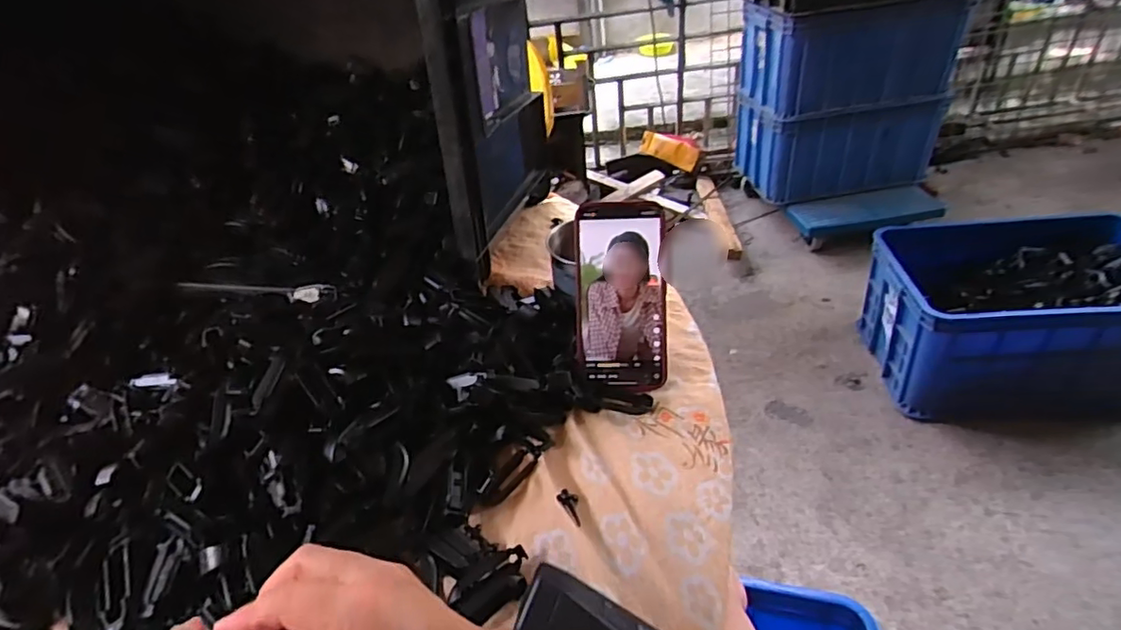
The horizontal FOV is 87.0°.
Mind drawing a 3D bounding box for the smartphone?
[{"bbox_3d":[0.053,-0.017,0.514,0.078,0.162,0.010,-2,-1,7],"label":"smartphone"}]

